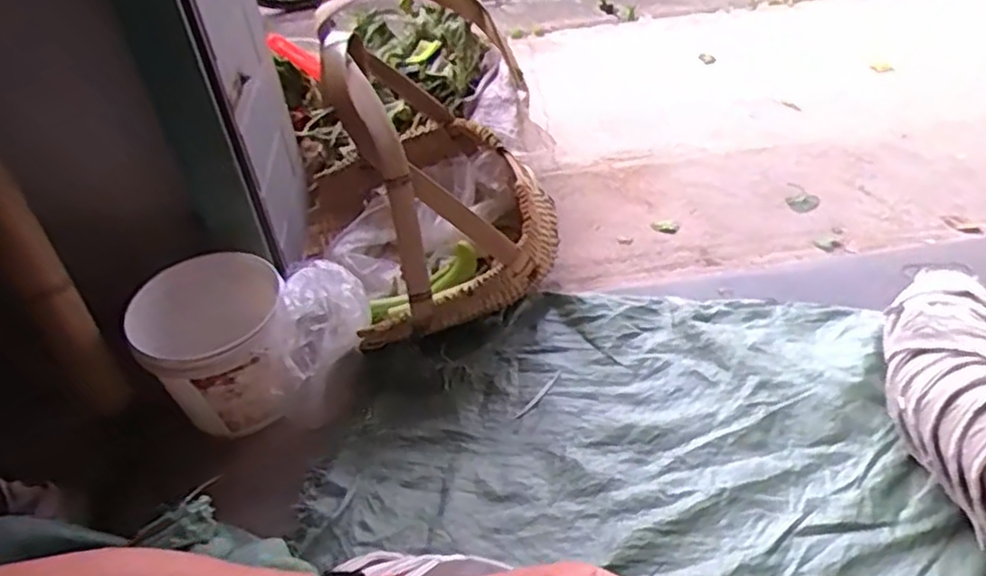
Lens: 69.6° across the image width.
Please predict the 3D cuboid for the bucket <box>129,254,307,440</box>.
[{"bbox_3d":[-0.361,0.085,0.946,0.198,0.170,0.194,-17,45,-12],"label":"bucket"}]

